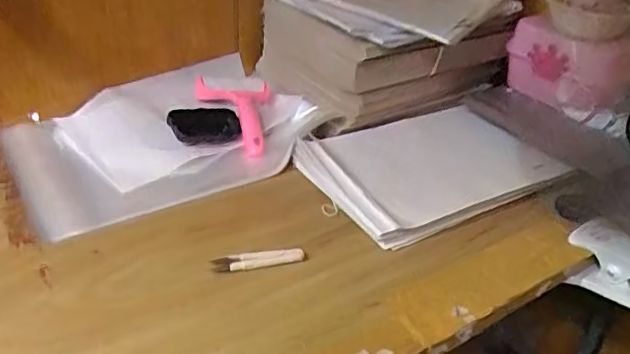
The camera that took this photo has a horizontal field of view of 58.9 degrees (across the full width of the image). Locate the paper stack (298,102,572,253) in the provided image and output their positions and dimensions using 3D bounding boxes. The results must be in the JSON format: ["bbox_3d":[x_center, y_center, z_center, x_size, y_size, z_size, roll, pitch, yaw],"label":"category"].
[{"bbox_3d":[0.159,-0.021,0.778,0.312,0.036,0.226,-14,38,-26],"label":"paper stack"}]

